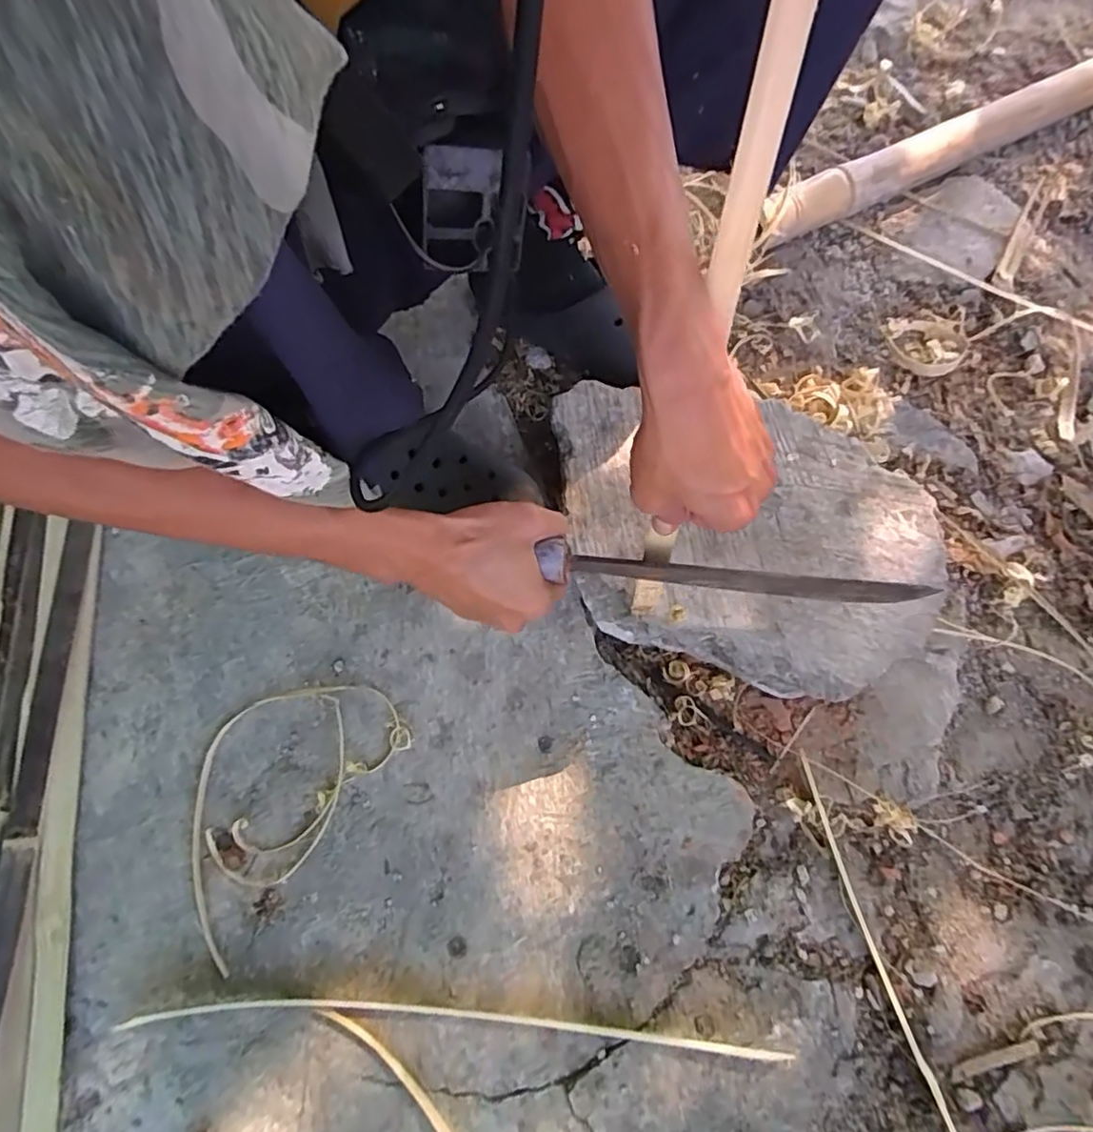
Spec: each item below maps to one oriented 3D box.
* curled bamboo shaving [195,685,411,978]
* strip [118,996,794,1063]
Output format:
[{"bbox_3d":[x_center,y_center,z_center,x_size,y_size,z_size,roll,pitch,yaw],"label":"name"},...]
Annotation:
[{"bbox_3d":[-0.232,0.188,0.513,0.137,0.025,0.228,38,74,18],"label":"curled bamboo shaving"},{"bbox_3d":[-0.076,0.341,0.453,0.493,0.011,0.028,1,68,3],"label":"strip"}]

